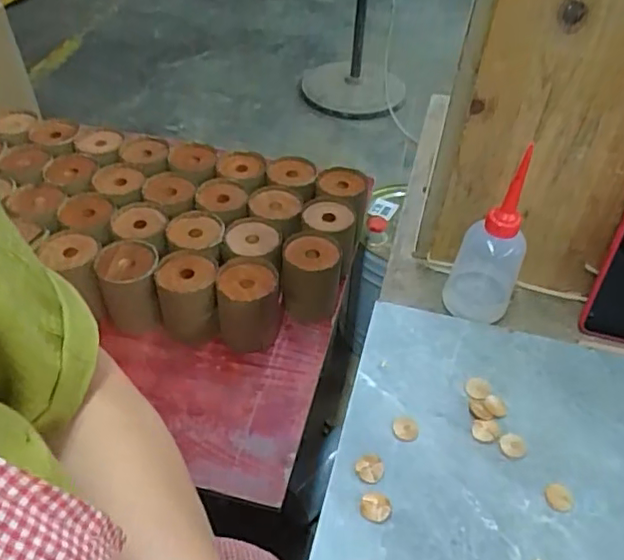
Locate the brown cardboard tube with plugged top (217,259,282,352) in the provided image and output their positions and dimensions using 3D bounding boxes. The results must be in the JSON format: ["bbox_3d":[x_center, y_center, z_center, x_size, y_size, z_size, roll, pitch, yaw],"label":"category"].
[{"bbox_3d":[-0.088,0.036,0.837,0.086,0.107,0.084,1,47,-1],"label":"brown cardboard tube with plugged top"}]

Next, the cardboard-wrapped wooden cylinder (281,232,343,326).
[{"bbox_3d":[-0.001,0.001,0.883,0.087,0.117,0.082,2,47,0],"label":"cardboard-wrapped wooden cylinder"}]

